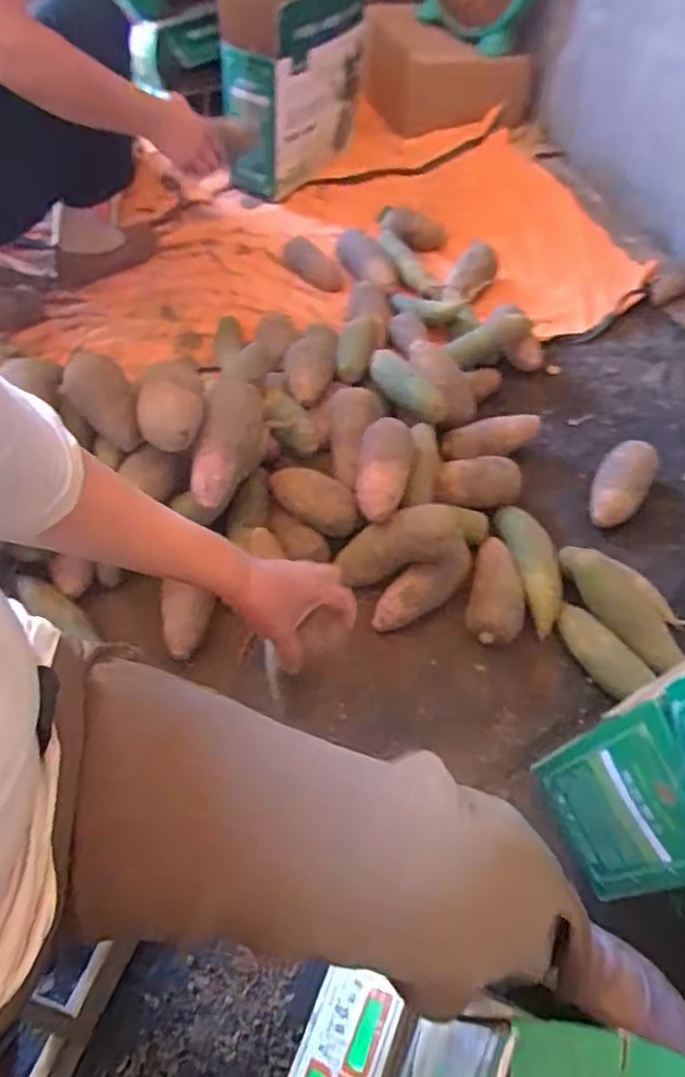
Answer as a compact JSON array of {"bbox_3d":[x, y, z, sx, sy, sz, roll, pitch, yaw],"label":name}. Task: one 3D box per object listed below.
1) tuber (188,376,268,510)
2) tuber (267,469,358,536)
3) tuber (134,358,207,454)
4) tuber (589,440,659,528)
[{"bbox_3d":[-0.145,-0.118,0.862,0.076,0.081,0.177,6,55,-1],"label":"tuber"},{"bbox_3d":[-0.039,-0.056,0.932,0.134,0.052,0.062,28,57,14],"label":"tuber"},{"bbox_3d":[-0.213,-0.164,0.828,0.077,0.056,0.104,-3,55,-7],"label":"tuber"},{"bbox_3d":[0.439,-0.086,1.051,0.081,0.068,0.145,33,59,17],"label":"tuber"}]

